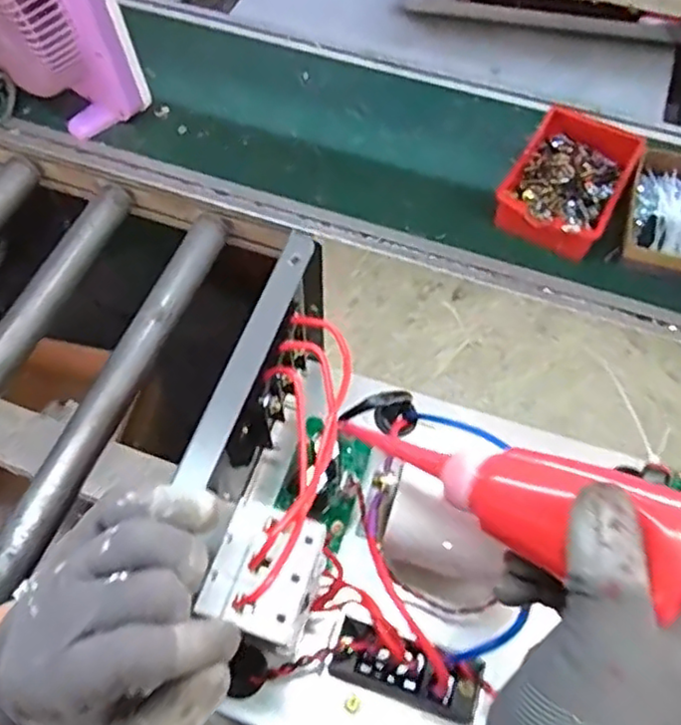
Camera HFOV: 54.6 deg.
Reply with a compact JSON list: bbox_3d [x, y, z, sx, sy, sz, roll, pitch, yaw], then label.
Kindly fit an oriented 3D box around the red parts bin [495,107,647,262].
[{"bbox_3d":[0.294,-0.230,0.859,0.134,0.062,0.210,28,64,14],"label":"red parts bin"}]

